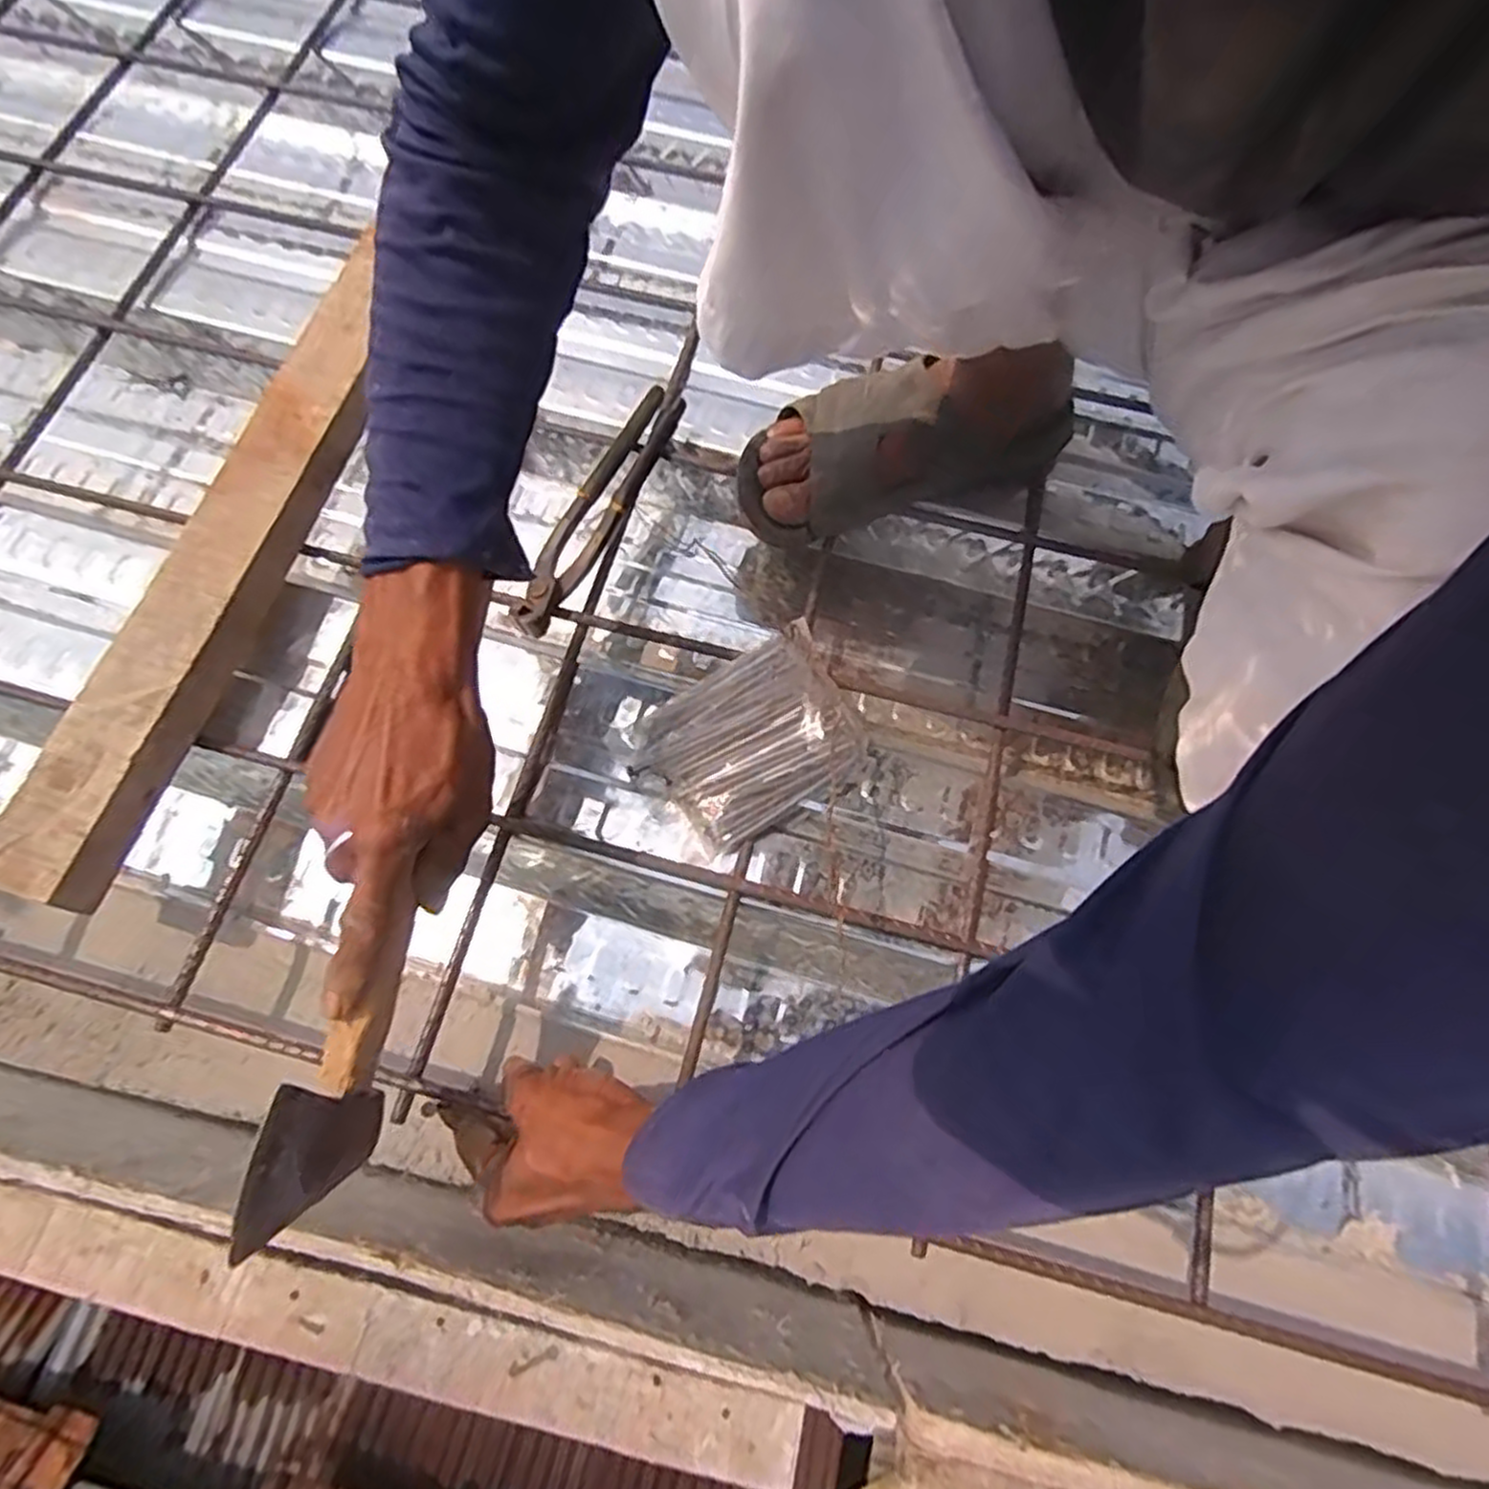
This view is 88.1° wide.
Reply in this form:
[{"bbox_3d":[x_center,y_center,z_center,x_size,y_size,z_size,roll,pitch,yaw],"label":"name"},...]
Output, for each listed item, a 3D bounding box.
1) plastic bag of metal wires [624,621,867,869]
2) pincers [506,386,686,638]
[{"bbox_3d":[0.003,-0.001,0.505,0.142,0.033,0.107,-31,74,-11],"label":"plastic bag of metal wires"},{"bbox_3d":[-0.099,-0.172,0.555,0.034,0.030,0.230,24,72,7],"label":"pincers"}]

